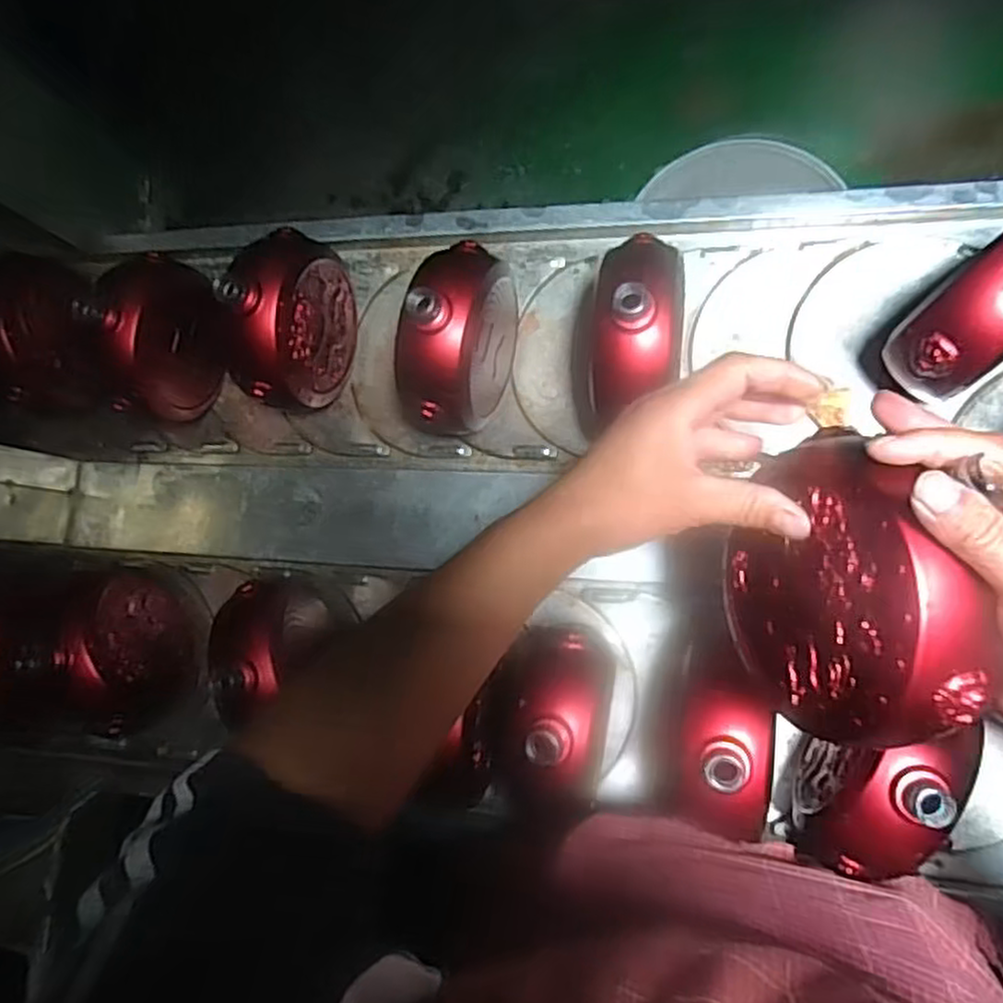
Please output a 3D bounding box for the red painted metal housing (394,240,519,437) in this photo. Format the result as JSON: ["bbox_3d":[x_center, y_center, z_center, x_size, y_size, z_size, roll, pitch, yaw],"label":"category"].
[{"bbox_3d":[-0.035,-0.123,0.558,0.067,0.131,0.137,15,83,7],"label":"red painted metal housing"}]

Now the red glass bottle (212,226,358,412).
[{"bbox_3d":[-0.170,-0.146,0.593,0.073,0.125,0.132,6,82,6],"label":"red glass bottle"}]

